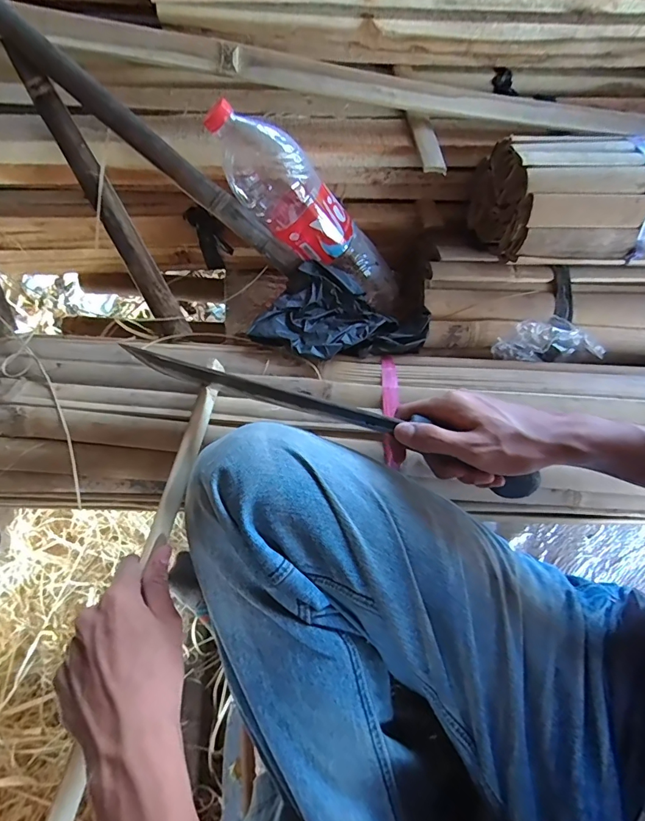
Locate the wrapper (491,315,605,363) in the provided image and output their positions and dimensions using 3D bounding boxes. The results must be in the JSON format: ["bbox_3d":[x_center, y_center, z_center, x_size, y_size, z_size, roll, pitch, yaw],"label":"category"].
[{"bbox_3d":[0.280,-0.084,0.530,0.134,0.052,0.042,-4,70,-6],"label":"wrapper"}]

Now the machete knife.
[{"bbox_3d":[0.011,0.005,0.399,0.384,0.043,0.024,18,67,1],"label":"machete knife"}]

